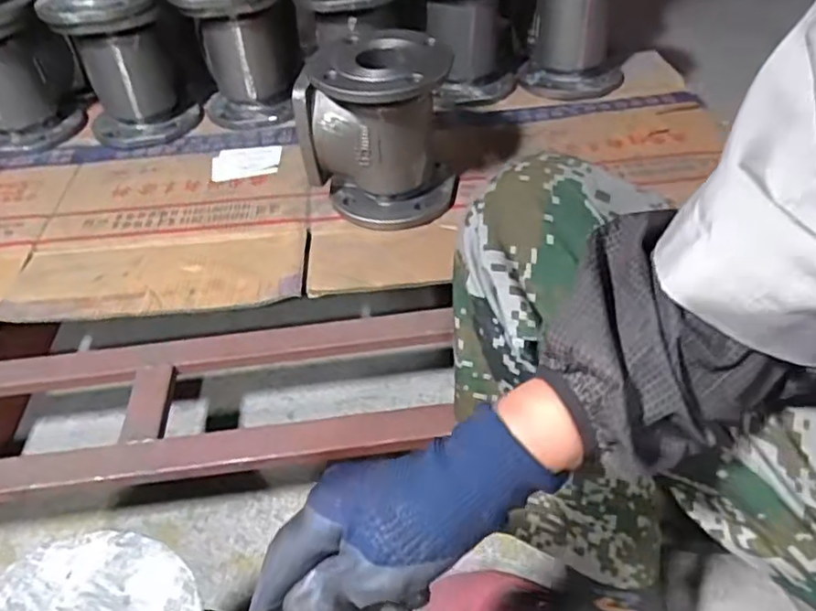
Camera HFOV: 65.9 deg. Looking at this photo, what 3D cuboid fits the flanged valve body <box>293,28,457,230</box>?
[{"bbox_3d":[-0.034,-0.233,0.835,0.164,0.208,0.160,20,49,23],"label":"flanged valve body"}]

